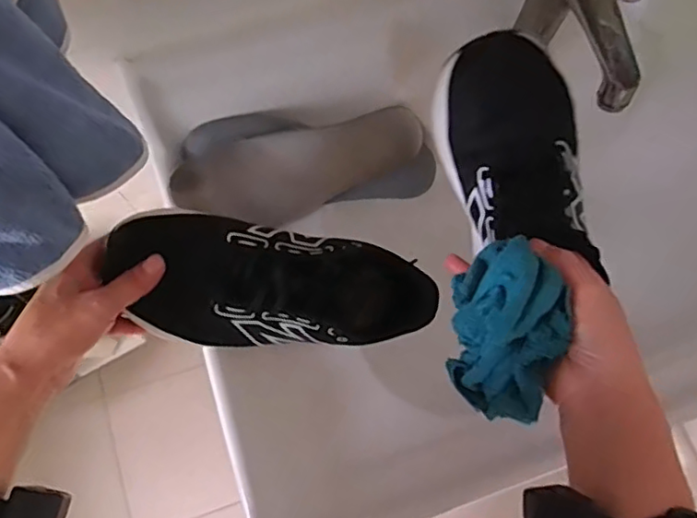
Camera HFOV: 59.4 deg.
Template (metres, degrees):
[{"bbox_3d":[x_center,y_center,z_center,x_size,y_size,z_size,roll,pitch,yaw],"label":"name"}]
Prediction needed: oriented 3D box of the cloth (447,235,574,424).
[{"bbox_3d":[0.101,0.041,0.388,0.063,0.066,0.112,1,74,-1],"label":"cloth"}]

